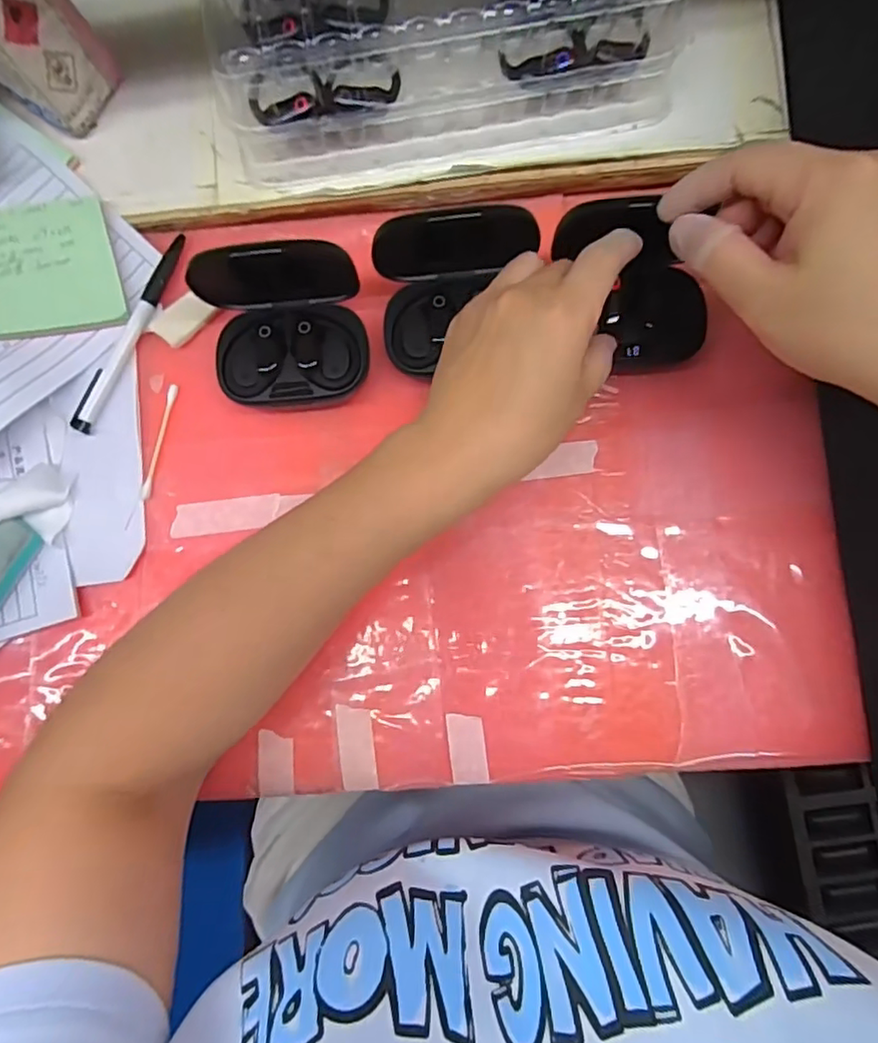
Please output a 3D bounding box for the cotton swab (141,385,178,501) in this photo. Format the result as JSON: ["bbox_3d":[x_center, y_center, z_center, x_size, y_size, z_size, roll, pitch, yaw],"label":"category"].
[{"bbox_3d":[-0.169,-0.048,0.347,0.005,0.006,0.073,10,85,3],"label":"cotton swab"}]

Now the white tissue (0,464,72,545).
[{"bbox_3d":[-0.246,-0.013,0.330,0.059,0.023,0.043,8,83,3],"label":"white tissue"}]

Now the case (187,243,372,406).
[{"bbox_3d":[-0.087,-0.109,0.321,0.089,0.054,0.084,-4,83,2],"label":"case"}]

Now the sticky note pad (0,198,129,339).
[{"bbox_3d":[-0.235,-0.153,0.344,0.076,0.008,0.076,-12,91,-10],"label":"sticky note pad"}]

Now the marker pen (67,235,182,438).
[{"bbox_3d":[-0.188,-0.116,0.351,0.014,0.012,0.134,24,84,5],"label":"marker pen"}]

